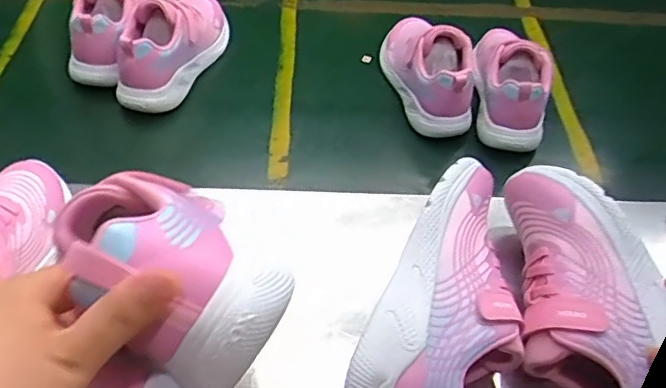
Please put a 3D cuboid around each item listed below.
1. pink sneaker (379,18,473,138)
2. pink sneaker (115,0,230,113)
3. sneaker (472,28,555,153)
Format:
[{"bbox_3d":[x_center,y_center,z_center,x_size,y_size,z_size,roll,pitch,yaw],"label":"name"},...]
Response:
[{"bbox_3d":[0.115,-0.165,0.726,0.076,0.089,0.190,-12,51,-13],"label":"pink sneaker"},{"bbox_3d":[-0.191,-0.193,0.726,0.078,0.086,0.206,17,50,11],"label":"pink sneaker"},{"bbox_3d":[0.211,-0.146,0.717,0.070,0.082,0.185,6,49,2],"label":"sneaker"}]

